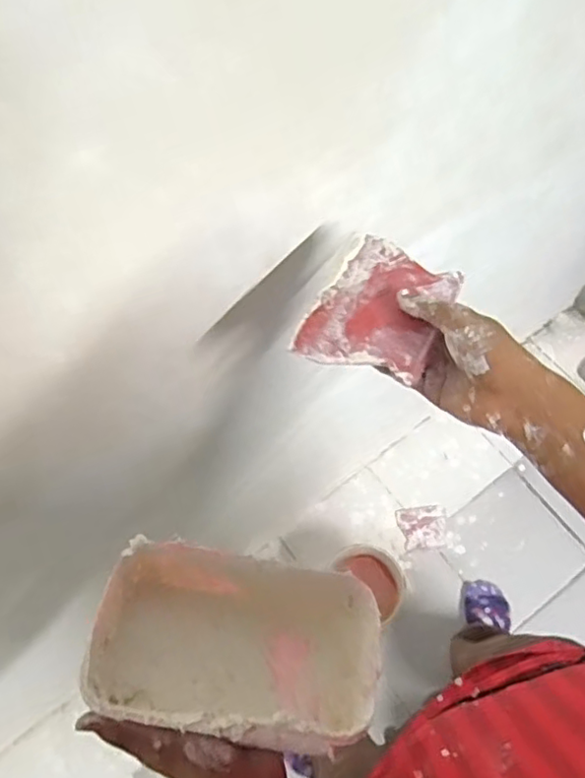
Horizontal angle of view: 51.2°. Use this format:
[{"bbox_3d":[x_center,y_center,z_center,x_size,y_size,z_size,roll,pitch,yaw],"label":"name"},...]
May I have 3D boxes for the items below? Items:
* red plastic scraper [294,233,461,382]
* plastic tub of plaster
[{"bbox_3d":[0.069,-0.064,0.484,0.097,0.017,0.117,26,72,11],"label":"red plastic scraper"},{"bbox_3d":[-0.034,0.170,0.421,0.181,0.093,0.107,7,70,4],"label":"plastic tub of plaster"}]

